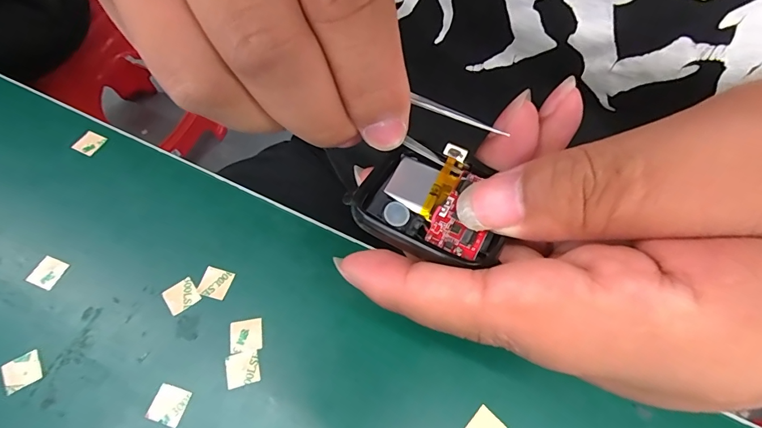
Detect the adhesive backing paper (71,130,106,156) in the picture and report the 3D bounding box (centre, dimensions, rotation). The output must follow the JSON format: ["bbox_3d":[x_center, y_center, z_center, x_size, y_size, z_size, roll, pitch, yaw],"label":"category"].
[{"bbox_3d":[-0.182,-0.044,0.253,0.015,0.004,0.015,26,65,4],"label":"adhesive backing paper"}]

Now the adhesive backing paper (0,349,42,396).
[{"bbox_3d":[-0.168,0.074,0.189,0.015,0.004,0.015,-27,70,-21],"label":"adhesive backing paper"}]

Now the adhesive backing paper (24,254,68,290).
[{"bbox_3d":[-0.175,0.030,0.212,0.016,0.004,0.015,19,63,9],"label":"adhesive backing paper"}]

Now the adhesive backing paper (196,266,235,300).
[{"bbox_3d":[-0.087,0.036,0.212,0.016,0.004,0.015,16,65,4],"label":"adhesive backing paper"}]

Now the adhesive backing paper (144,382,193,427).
[{"bbox_3d":[-0.097,0.087,0.184,0.015,0.004,0.015,18,65,5],"label":"adhesive backing paper"}]

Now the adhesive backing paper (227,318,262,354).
[{"bbox_3d":[-0.067,0.059,0.199,0.016,0.004,0.016,-7,62,-5],"label":"adhesive backing paper"}]

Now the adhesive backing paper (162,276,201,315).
[{"bbox_3d":[-0.103,0.042,0.208,0.015,0.004,0.015,-33,70,-22],"label":"adhesive backing paper"}]

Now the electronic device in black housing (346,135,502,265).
[{"bbox_3d":[0.017,-0.005,0.117,0.041,0.007,0.037,29,65,14],"label":"electronic device in black housing"}]

